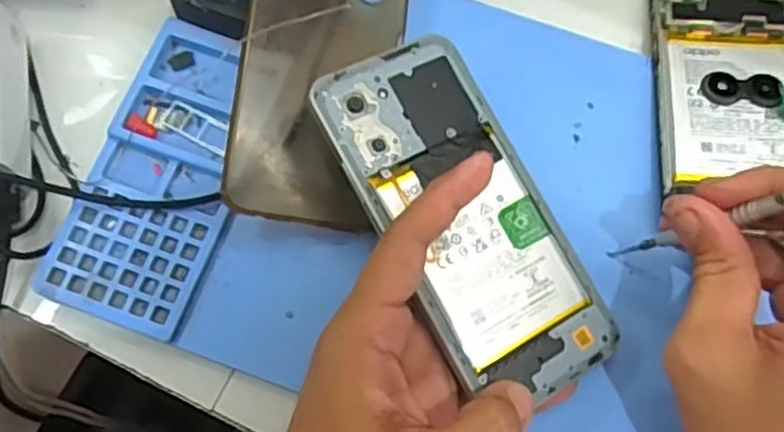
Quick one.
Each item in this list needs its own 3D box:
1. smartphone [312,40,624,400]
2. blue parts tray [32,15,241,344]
[{"bbox_3d":[0.032,0.001,0.315,0.073,0.004,0.161,-26,83,-23],"label":"smartphone"},{"bbox_3d":[-0.108,-0.022,0.351,0.069,0.008,0.149,19,74,5],"label":"blue parts tray"}]

